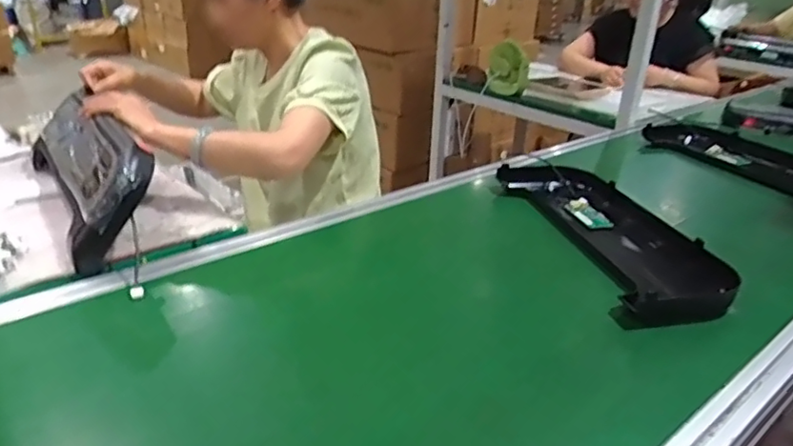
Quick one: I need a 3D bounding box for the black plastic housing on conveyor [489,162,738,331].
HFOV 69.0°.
[{"bbox_3d":[0.350,0.013,0.968,0.200,0.057,0.495,-3,26,-12],"label":"black plastic housing on conveyor"}]

